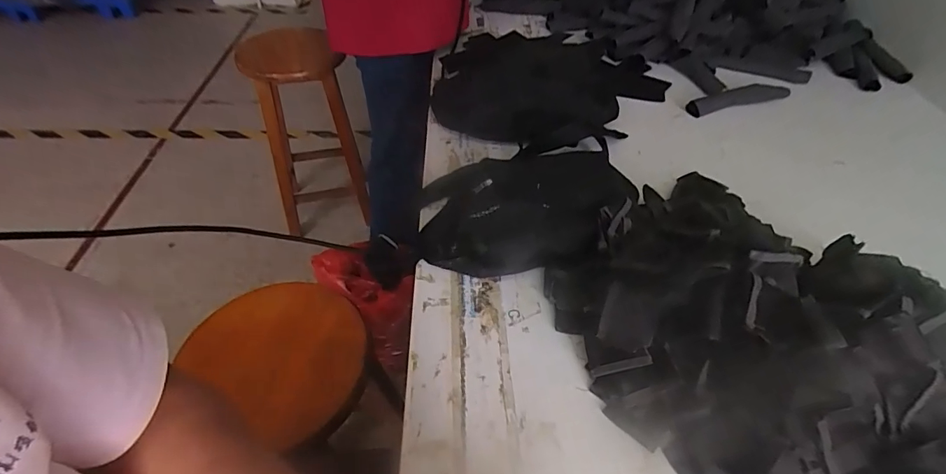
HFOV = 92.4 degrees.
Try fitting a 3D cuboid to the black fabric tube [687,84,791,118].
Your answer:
[{"bbox_3d":[0.440,-0.228,0.749,0.180,0.022,0.037,-12,48,-13],"label":"black fabric tube"}]

